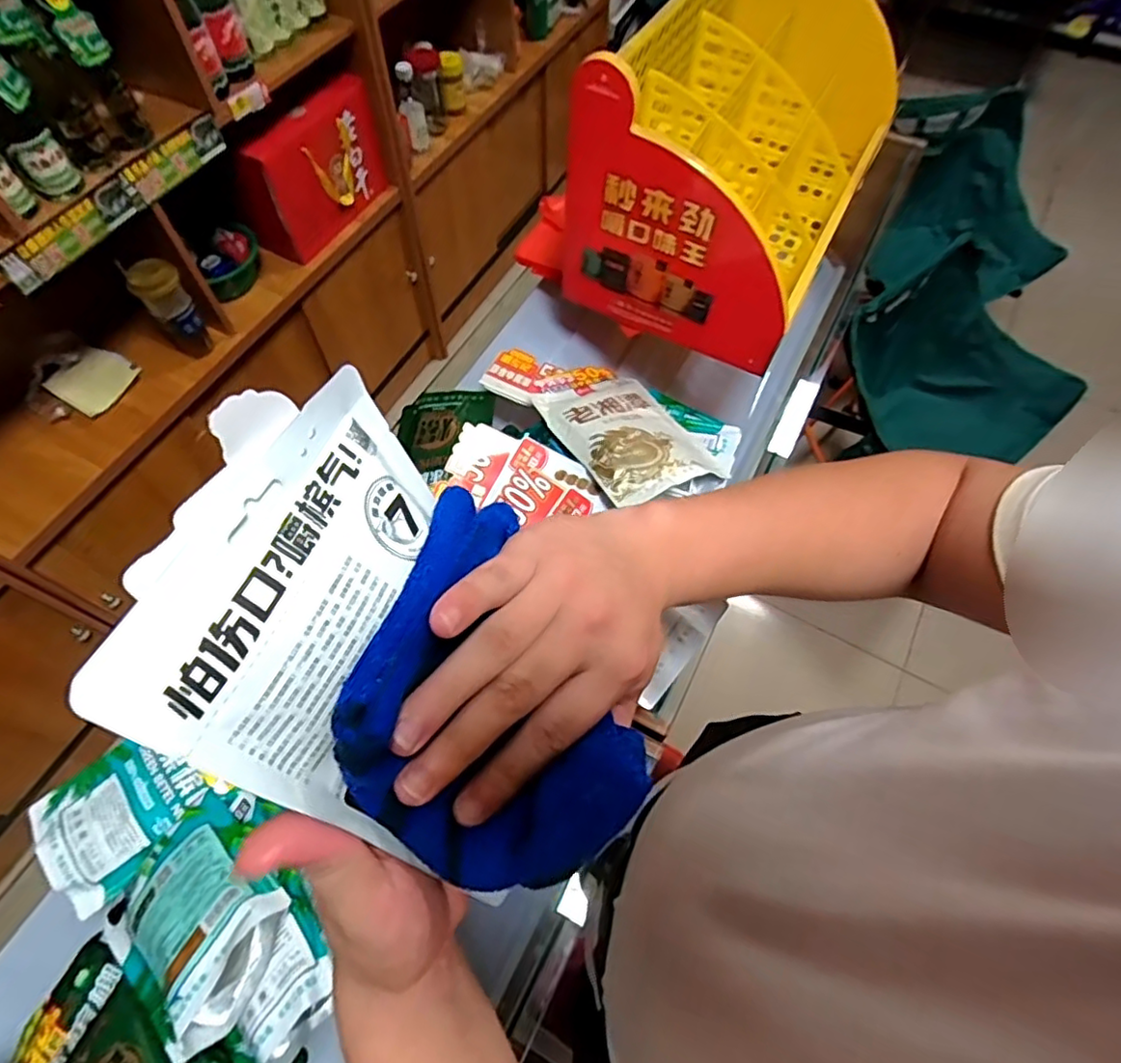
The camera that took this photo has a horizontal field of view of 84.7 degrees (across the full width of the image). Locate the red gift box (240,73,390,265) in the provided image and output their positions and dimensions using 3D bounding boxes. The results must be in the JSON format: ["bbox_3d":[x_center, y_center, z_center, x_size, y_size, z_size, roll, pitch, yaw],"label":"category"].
[{"bbox_3d":[-0.534,-0.791,1.349,0.078,0.243,0.351,32,67,15],"label":"red gift box"}]

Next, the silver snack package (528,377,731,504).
[{"bbox_3d":[0.076,-0.120,0.715,0.153,0.061,0.216,-24,65,-13],"label":"silver snack package"}]

